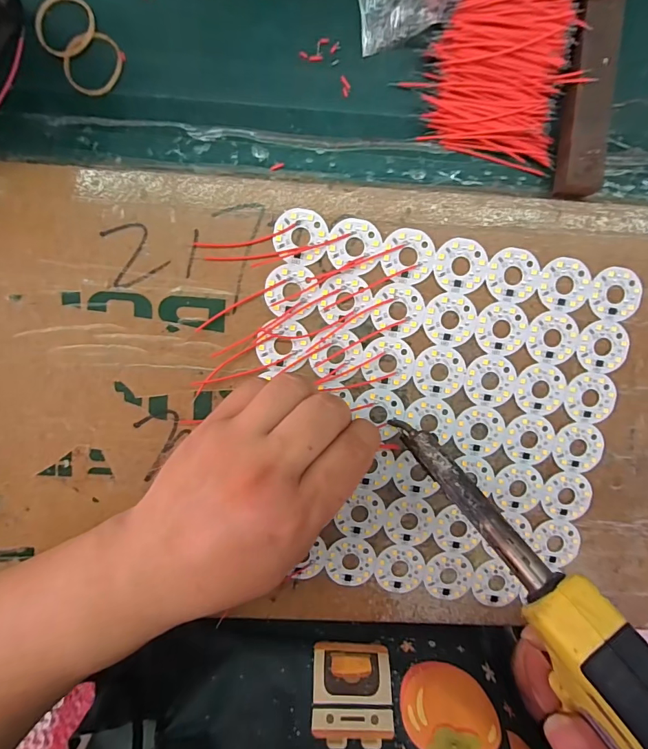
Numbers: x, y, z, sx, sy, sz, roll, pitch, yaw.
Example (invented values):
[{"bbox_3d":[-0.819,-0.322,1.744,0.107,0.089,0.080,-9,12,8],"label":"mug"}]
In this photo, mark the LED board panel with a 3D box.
[{"bbox_3d":[0.063,0.028,0.242,0.207,0.004,0.206,10,95,-2],"label":"LED board panel"}]

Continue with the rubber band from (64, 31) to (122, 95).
[{"bbox_3d":[-0.125,-0.168,0.219,0.032,0.004,0.029,-45,95,3],"label":"rubber band"}]

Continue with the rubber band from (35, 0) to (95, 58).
[{"bbox_3d":[-0.138,-0.186,0.217,0.030,0.004,0.031,0,95,-1],"label":"rubber band"}]

